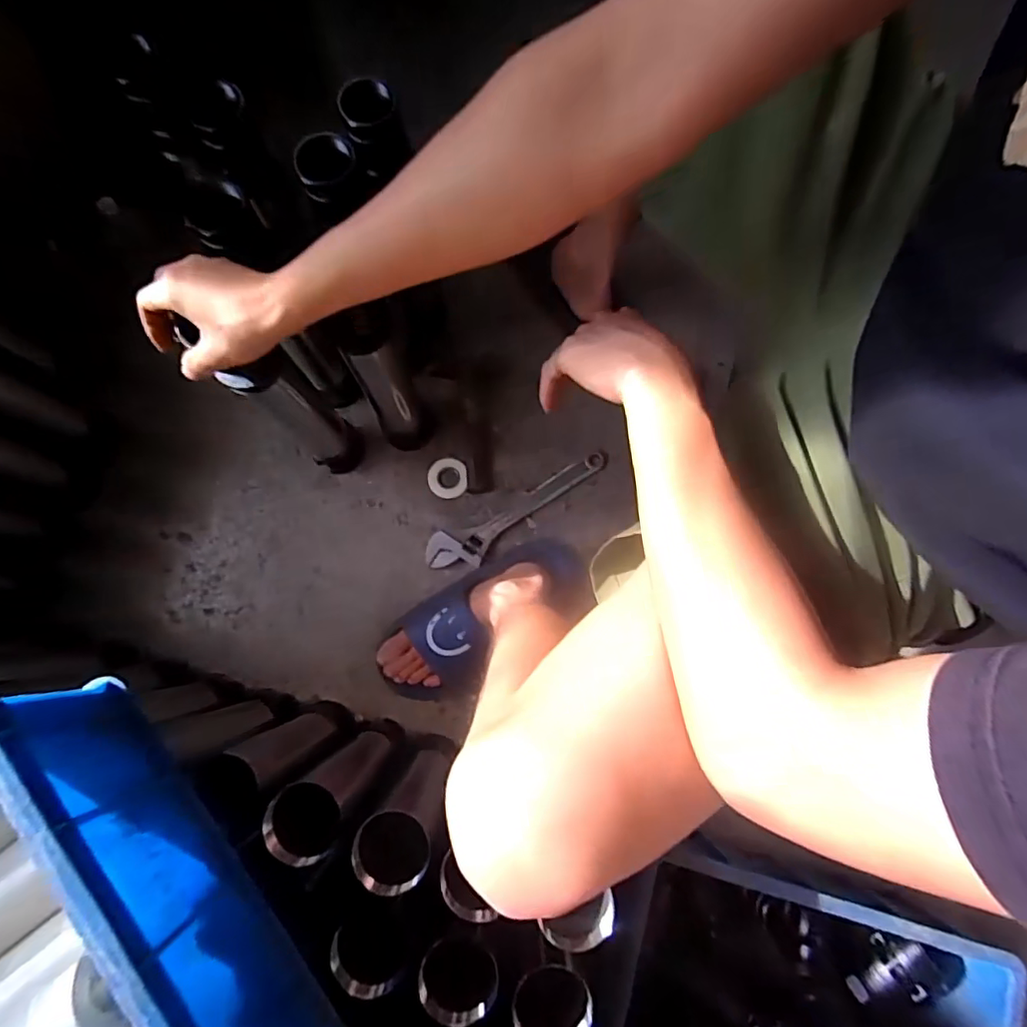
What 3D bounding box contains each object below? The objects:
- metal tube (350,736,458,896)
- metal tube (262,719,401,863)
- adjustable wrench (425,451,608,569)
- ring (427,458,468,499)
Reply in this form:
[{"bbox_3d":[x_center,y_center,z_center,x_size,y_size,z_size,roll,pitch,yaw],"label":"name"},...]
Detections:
[{"bbox_3d":[-0.098,0.301,0.585,0.069,0.290,0.067,0,79,-1],"label":"metal tube"},{"bbox_3d":[-0.172,0.274,0.591,0.056,0.311,0.055,0,79,-1],"label":"metal tube"},{"bbox_3d":[0.011,0.000,0.790,0.288,0.022,0.061,-28,81,-6],"label":"adjustable wrench"},{"bbox_3d":[-0.096,-0.051,0.813,0.056,0.006,0.058,0,79,-1],"label":"ring"}]

